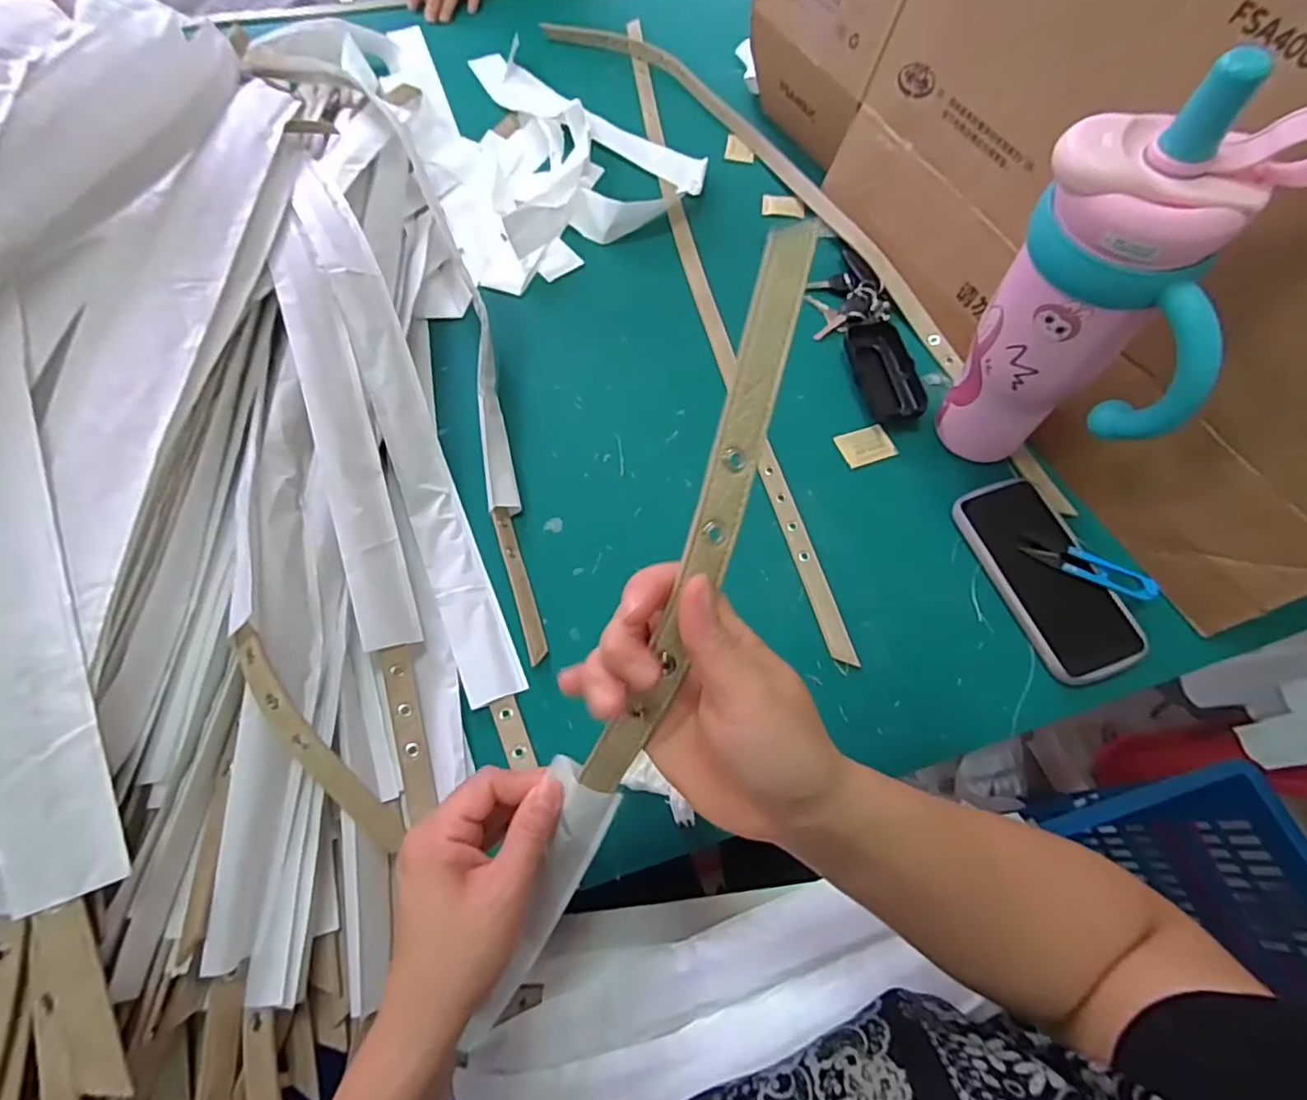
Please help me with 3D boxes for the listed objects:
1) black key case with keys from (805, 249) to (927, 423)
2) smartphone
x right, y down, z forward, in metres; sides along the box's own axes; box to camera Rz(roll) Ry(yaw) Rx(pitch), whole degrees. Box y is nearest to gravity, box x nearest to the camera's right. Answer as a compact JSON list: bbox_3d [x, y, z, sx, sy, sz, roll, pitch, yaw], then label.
[{"bbox_3d":[0.205,-0.215,0.604,0.078,0.020,0.217,-2,65,-1],"label":"black key case with keys"},{"bbox_3d":[0.320,0.019,0.500,0.084,0.020,0.168,-18,66,-8],"label":"smartphone"}]

